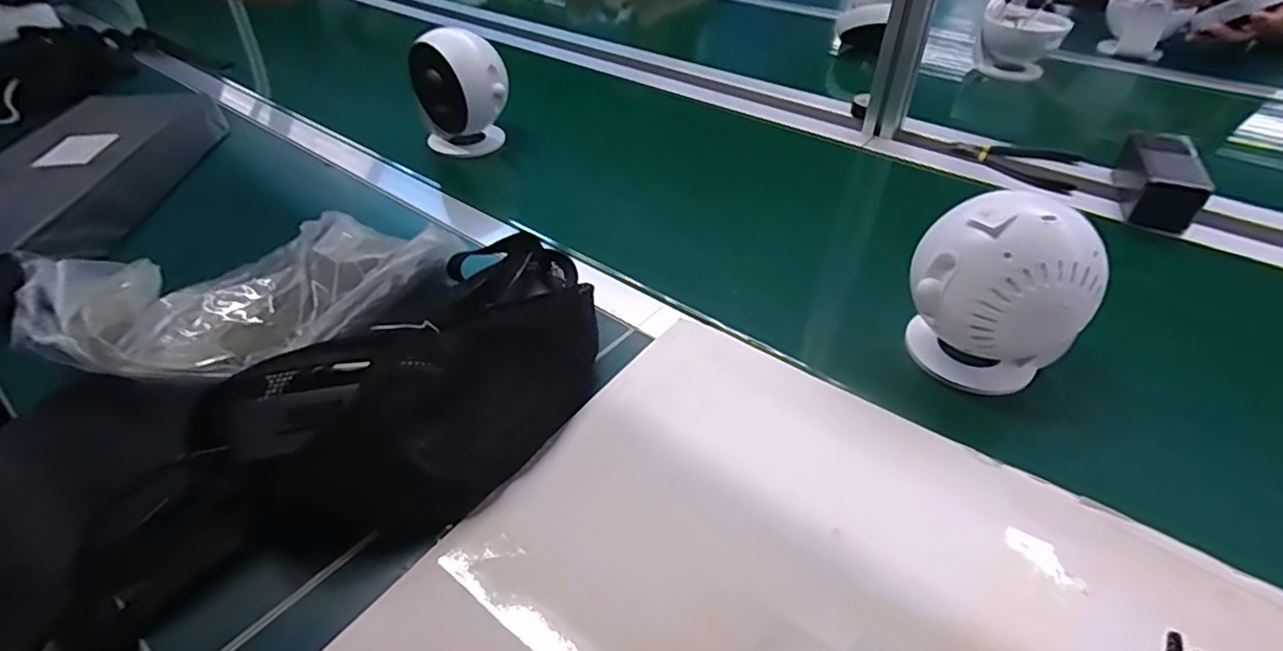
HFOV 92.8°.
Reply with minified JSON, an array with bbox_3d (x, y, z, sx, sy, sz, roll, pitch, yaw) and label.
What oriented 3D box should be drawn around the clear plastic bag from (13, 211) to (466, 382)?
[{"bbox_3d":[-0.288,-0.035,0.460,0.278,0.051,0.159,-24,46,-25],"label":"clear plastic bag"}]

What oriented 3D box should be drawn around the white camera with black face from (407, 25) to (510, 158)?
[{"bbox_3d":[-0.211,-0.269,0.723,0.102,0.138,0.100,-9,41,-10],"label":"white camera with black face"}]

